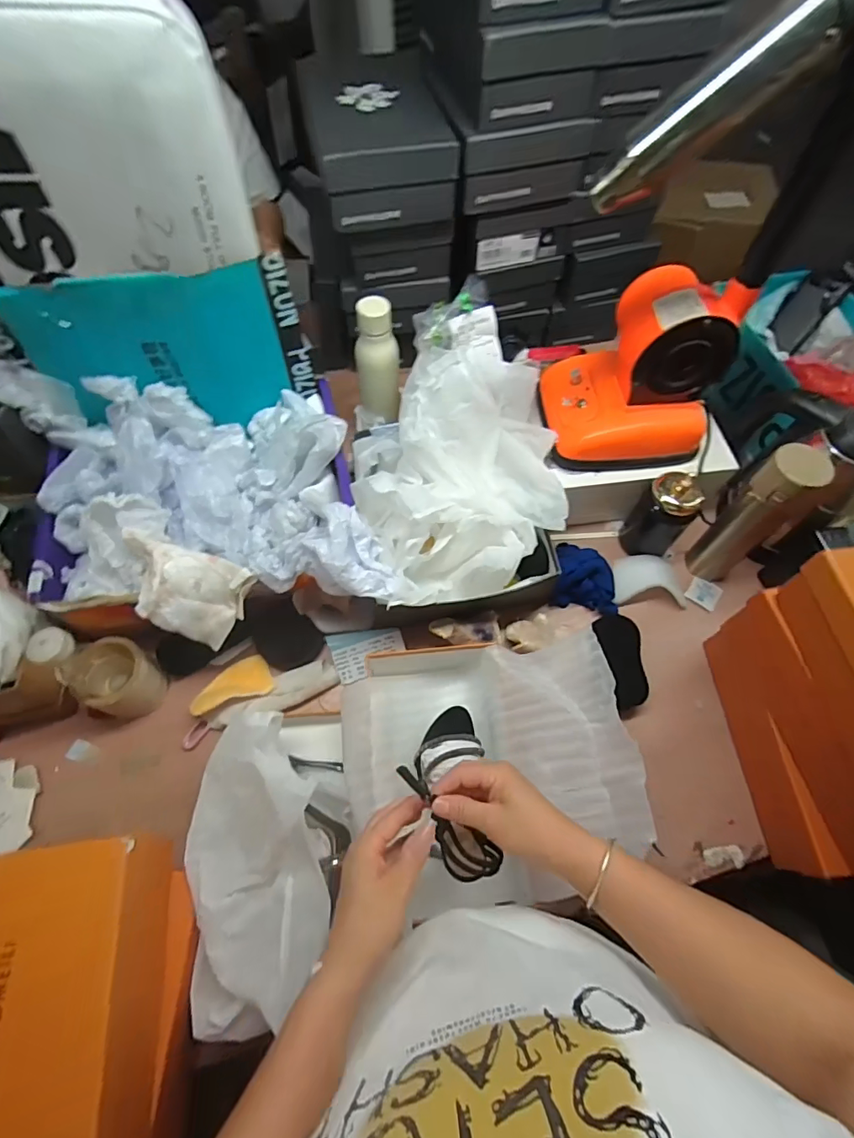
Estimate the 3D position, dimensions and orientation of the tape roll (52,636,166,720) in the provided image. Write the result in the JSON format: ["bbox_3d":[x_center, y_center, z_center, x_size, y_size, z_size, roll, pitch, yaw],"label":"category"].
[{"bbox_3d":[-0.408,0.140,0.650,0.097,0.096,0.086,28,67,13],"label":"tape roll"}]

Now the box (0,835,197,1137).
[{"bbox_3d":[-0.322,0.396,0.423,0.179,0.117,0.272,-5,64,-2],"label":"box"}]

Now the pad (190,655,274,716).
[{"bbox_3d":[-0.267,0.157,0.676,0.100,0.034,0.060,-19,65,-9],"label":"pad"}]

